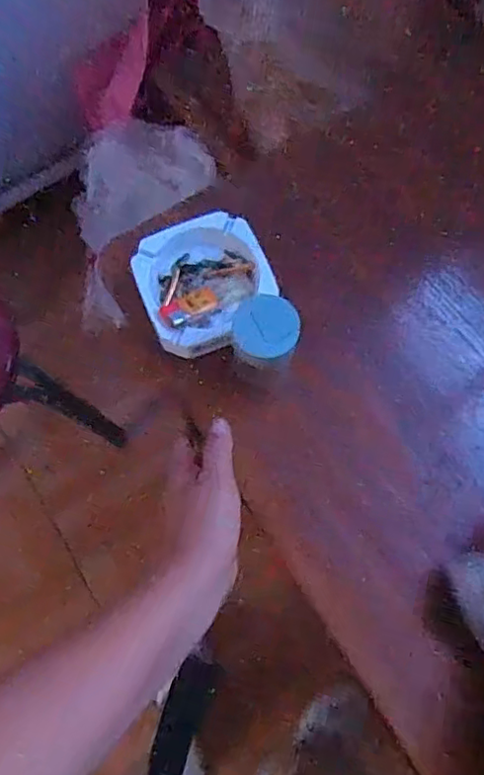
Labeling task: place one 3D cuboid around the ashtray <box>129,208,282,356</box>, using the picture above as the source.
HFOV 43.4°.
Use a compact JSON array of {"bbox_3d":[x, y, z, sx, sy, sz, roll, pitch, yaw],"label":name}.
[{"bbox_3d":[-0.032,-0.090,0.510,0.106,0.027,0.109,-22,75,-7],"label":"ashtray"}]

